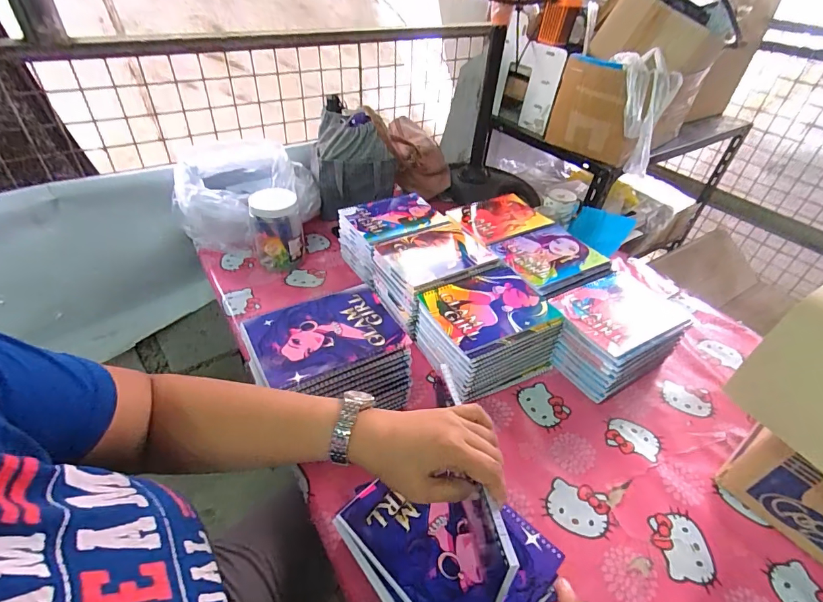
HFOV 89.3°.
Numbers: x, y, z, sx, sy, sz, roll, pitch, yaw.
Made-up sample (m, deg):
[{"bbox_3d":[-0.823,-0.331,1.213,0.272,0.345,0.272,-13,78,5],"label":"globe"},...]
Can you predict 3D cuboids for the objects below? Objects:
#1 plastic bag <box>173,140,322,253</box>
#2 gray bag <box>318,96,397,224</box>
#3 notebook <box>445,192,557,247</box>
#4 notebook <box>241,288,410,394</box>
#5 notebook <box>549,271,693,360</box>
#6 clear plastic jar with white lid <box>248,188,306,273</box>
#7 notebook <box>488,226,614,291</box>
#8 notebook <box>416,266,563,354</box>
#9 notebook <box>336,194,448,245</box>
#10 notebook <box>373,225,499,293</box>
[{"bbox_3d":[-0.367,-0.234,0.965,0.301,0.205,0.181,-9,42,-15],"label":"plastic bag"},{"bbox_3d":[-0.144,-0.346,1.061,0.200,0.232,0.155,-1,41,-6],"label":"gray bag"},{"bbox_3d":[0.203,-0.191,0.938,0.207,0.010,0.151,-19,46,-25],"label":"notebook"},{"bbox_3d":[-0.122,0.046,0.602,0.200,0.013,0.154,-21,47,-27],"label":"notebook"},{"bbox_3d":[0.360,0.015,0.717,0.219,0.014,0.147,-17,45,-23],"label":"notebook"},{"bbox_3d":[-0.288,-0.145,0.899,0.097,0.160,0.092,3,40,-2],"label":"clear plastic jar with white lid"},{"bbox_3d":[0.271,-0.093,0.833,0.205,0.010,0.155,-18,45,-24],"label":"notebook"},{"bbox_3d":[0.129,0.006,0.698,0.184,0.006,0.159,-17,45,-23],"label":"notebook"},{"bbox_3d":[-0.039,-0.188,0.926,0.196,0.019,0.155,-20,47,-23],"label":"notebook"},{"bbox_3d":[0.049,-0.096,0.814,0.195,0.008,0.166,-21,47,-27],"label":"notebook"}]

